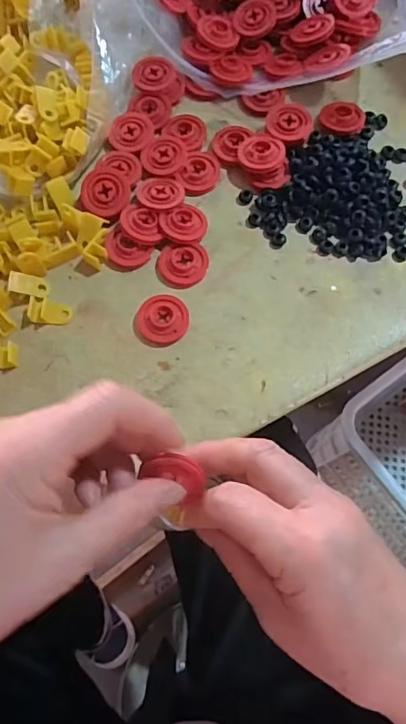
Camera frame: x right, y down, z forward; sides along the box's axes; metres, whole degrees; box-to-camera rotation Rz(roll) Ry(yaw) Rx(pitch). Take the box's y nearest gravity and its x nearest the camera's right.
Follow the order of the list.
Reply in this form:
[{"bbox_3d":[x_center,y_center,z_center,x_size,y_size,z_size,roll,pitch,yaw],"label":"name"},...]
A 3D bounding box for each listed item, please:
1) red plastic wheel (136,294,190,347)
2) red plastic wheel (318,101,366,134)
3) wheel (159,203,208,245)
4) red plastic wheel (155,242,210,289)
[{"bbox_3d":[-0.026,-0.027,0.315,0.032,0.008,0.032,0,71,0],"label":"red plastic wheel"},{"bbox_3d":[0.101,-0.177,0.363,0.032,0.009,0.027,16,72,5],"label":"red plastic wheel"},{"bbox_3d":[-0.013,-0.093,0.334,0.031,0.005,0.030,0,71,0],"label":"wheel"},{"bbox_3d":[-0.014,-0.064,0.328,0.033,0.006,0.031,0,71,0],"label":"red plastic wheel"}]

